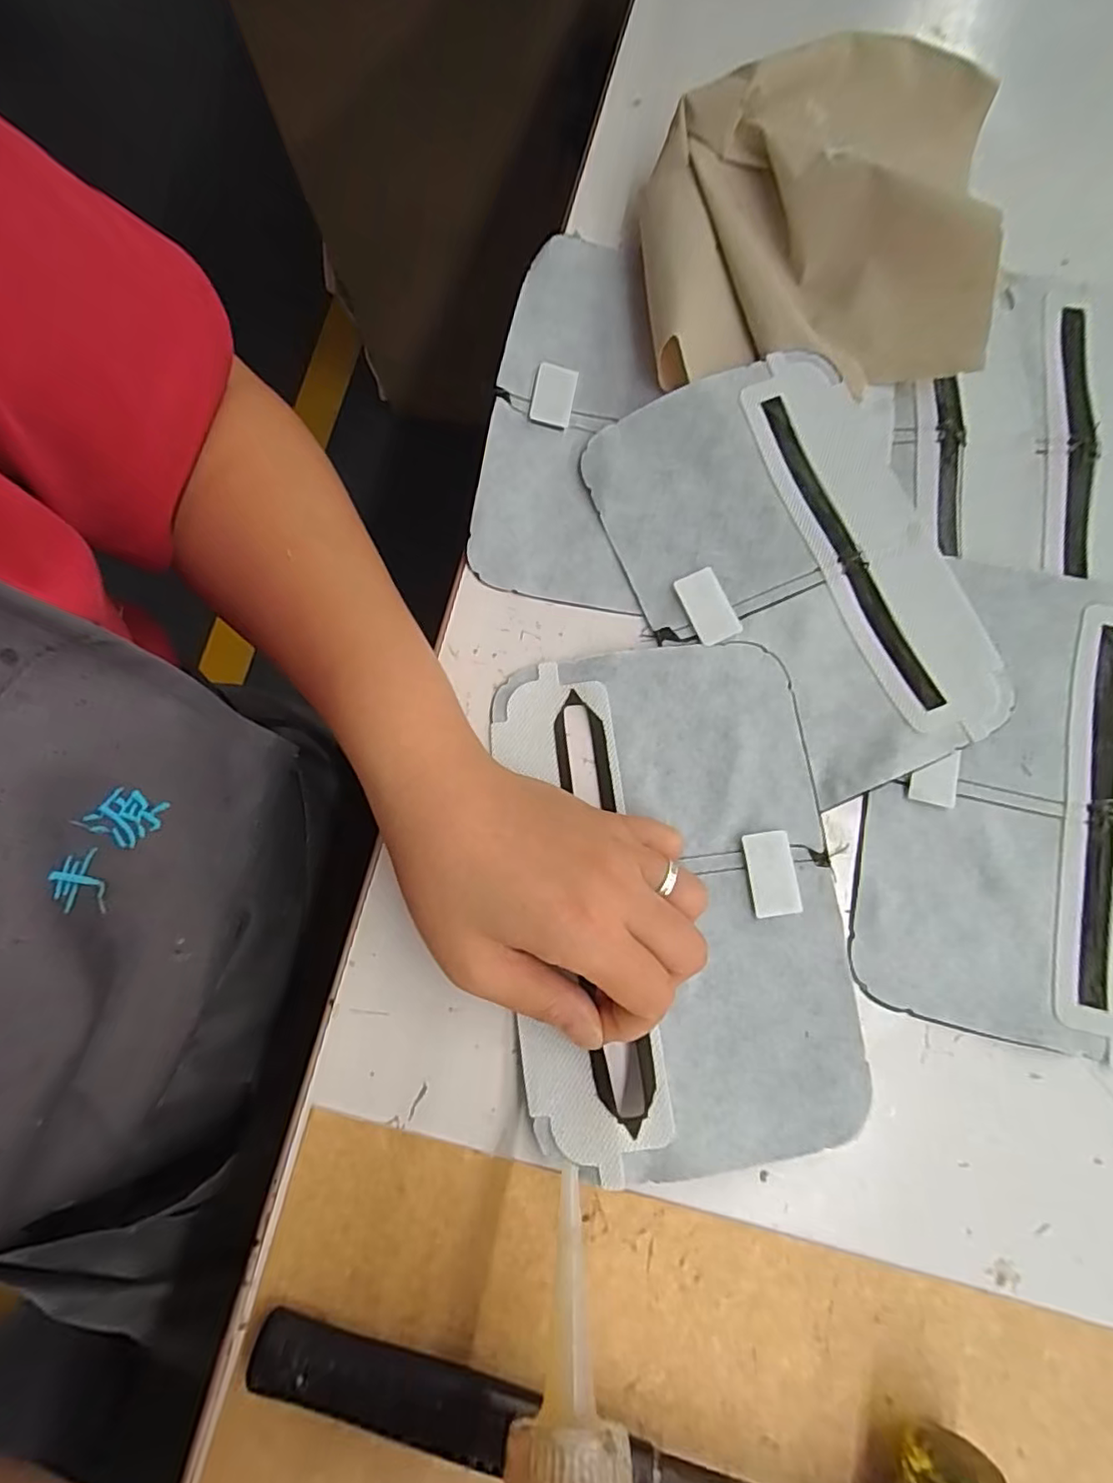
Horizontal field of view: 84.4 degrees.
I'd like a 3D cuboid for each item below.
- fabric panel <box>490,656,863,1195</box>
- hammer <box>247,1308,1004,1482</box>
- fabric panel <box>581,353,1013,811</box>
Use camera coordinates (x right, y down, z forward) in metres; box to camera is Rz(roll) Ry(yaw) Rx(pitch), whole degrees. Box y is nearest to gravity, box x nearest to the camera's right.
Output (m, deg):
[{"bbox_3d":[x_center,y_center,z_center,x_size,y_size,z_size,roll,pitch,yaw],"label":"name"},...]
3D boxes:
[{"bbox_3d":[0.047,0.056,0.244,0.126,0.011,0.193,-6,75,-5],"label":"fabric panel"},{"bbox_3d":[0.015,0.241,0.193,0.232,0.026,0.067,7,77,3],"label":"hammer"},{"bbox_3d":[0.105,-0.076,0.268,0.133,0.013,0.190,-23,77,-4],"label":"fabric panel"}]

